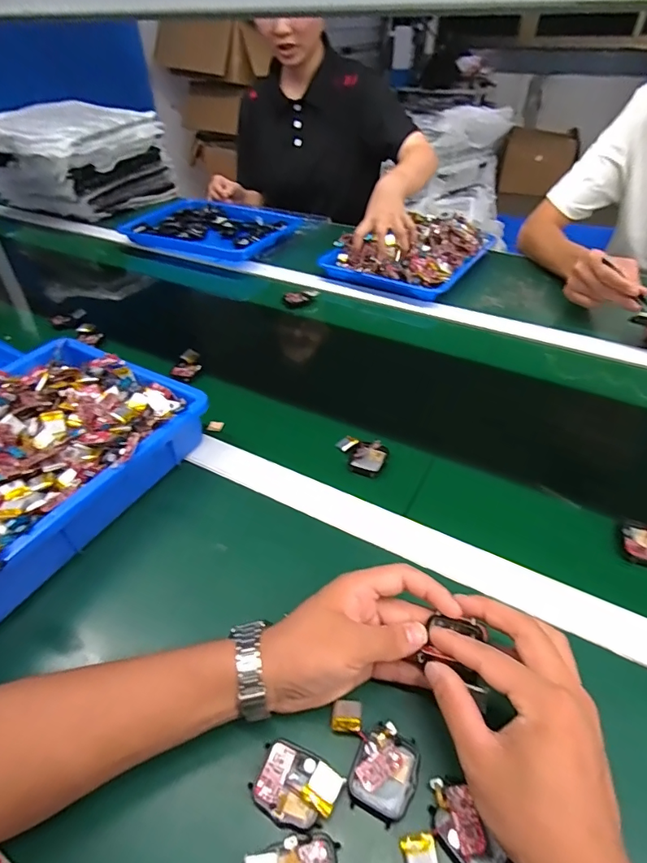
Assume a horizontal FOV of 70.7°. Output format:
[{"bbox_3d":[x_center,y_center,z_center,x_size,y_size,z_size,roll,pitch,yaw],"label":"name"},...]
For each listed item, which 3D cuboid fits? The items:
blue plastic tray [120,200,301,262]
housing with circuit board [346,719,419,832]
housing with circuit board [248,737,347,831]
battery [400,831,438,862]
[{"bbox_3d":[-0.238,-0.450,0.999,0.328,0.033,0.245,14,45,16],"label":"blue plastic tray"},{"bbox_3d":[0.039,0.214,0.288,0.038,0.010,0.046,18,47,20],"label":"housing with circuit board"},{"bbox_3d":[-0.017,0.220,0.282,0.050,0.016,0.037,18,47,20],"label":"housing with circuit board"},{"bbox_3d":[0.055,0.242,0.257,0.018,0.009,0.022,-9,44,-8],"label":"battery"}]

